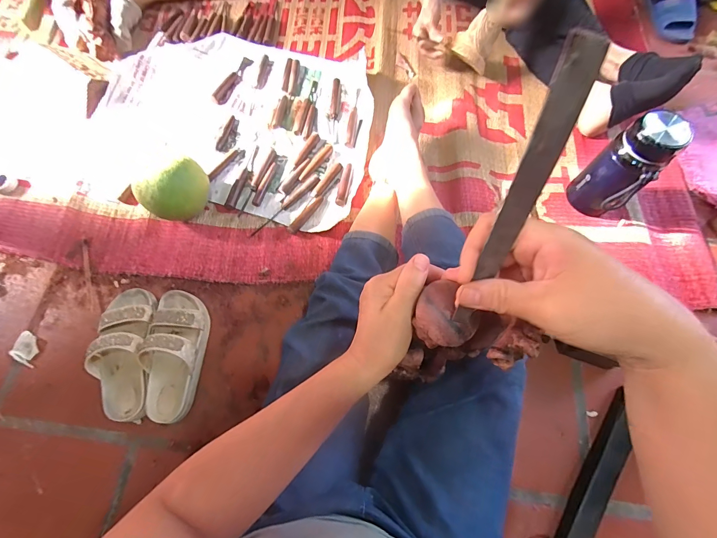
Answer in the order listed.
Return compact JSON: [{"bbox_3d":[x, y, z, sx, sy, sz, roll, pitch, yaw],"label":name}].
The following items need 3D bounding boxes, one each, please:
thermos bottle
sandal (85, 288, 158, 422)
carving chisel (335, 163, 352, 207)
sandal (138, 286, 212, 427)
[{"bbox_3d":[0.500,-0.191,0.652,0.096,0.213,0.075,38,75,14],"label":"thermos bottle"},{"bbox_3d":[-0.428,0.147,0.621,0.092,0.079,0.230,-3,70,0],"label":"sandal"},{"bbox_3d":[-0.028,-0.188,0.764,0.025,0.012,0.112,11,71,5],"label":"carving chisel"},{"bbox_3d":[-0.342,0.153,0.624,0.098,0.070,0.224,4,70,3],"label":"sandal"}]

